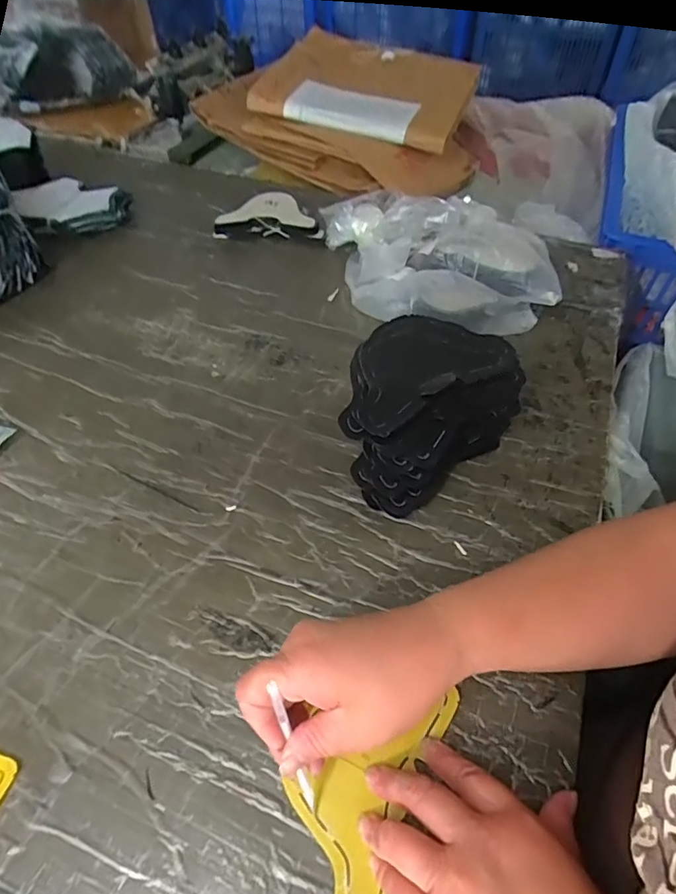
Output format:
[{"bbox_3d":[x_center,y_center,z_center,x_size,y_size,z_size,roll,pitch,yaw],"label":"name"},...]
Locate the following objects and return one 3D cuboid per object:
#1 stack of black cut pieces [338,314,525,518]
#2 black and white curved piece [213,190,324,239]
[{"bbox_3d":[0.070,-0.037,0.460,0.164,0.098,0.122,-36,60,-25],"label":"stack of black cut pieces"},{"bbox_3d":[-0.095,-0.325,0.732,0.149,0.032,0.086,4,52,3],"label":"black and white curved piece"}]

